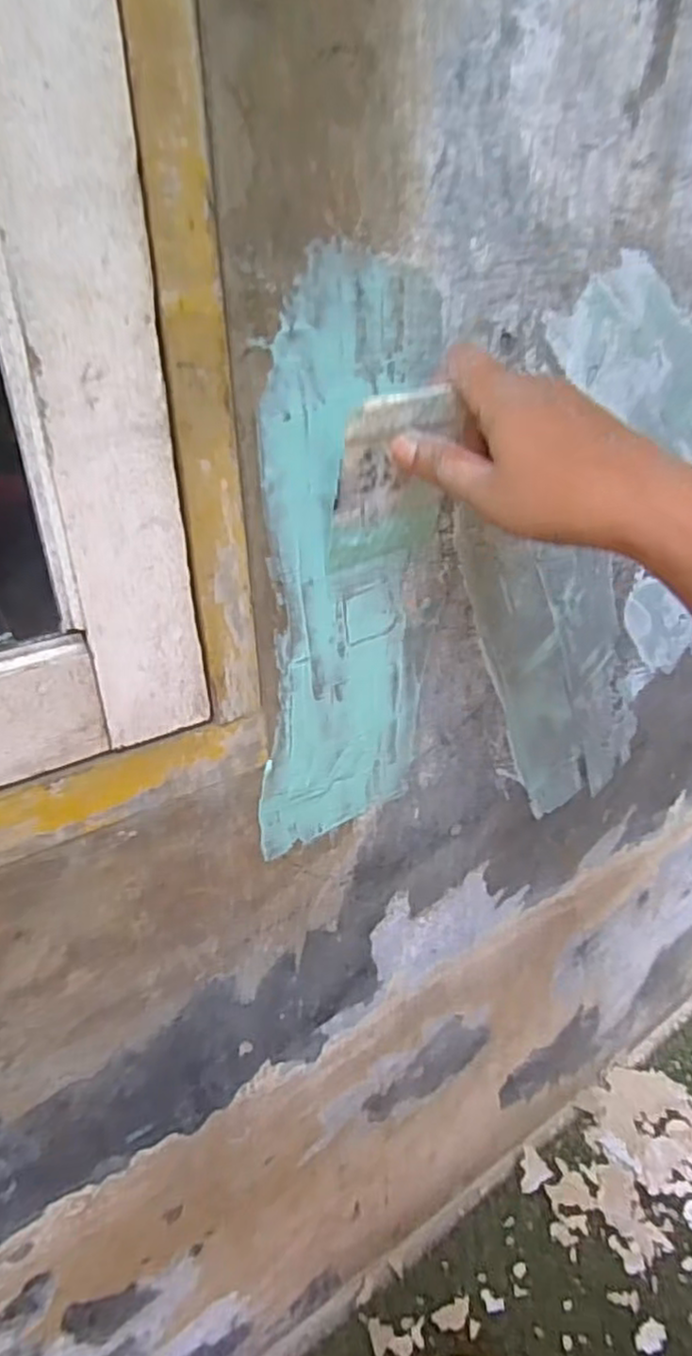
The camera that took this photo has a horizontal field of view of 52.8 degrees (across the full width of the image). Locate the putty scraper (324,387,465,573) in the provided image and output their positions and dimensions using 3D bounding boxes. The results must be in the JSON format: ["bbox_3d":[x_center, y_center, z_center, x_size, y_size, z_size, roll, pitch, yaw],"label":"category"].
[{"bbox_3d":[0.028,-0.106,0.379,0.075,0.107,0.007,-21,60,-22],"label":"putty scraper"}]

